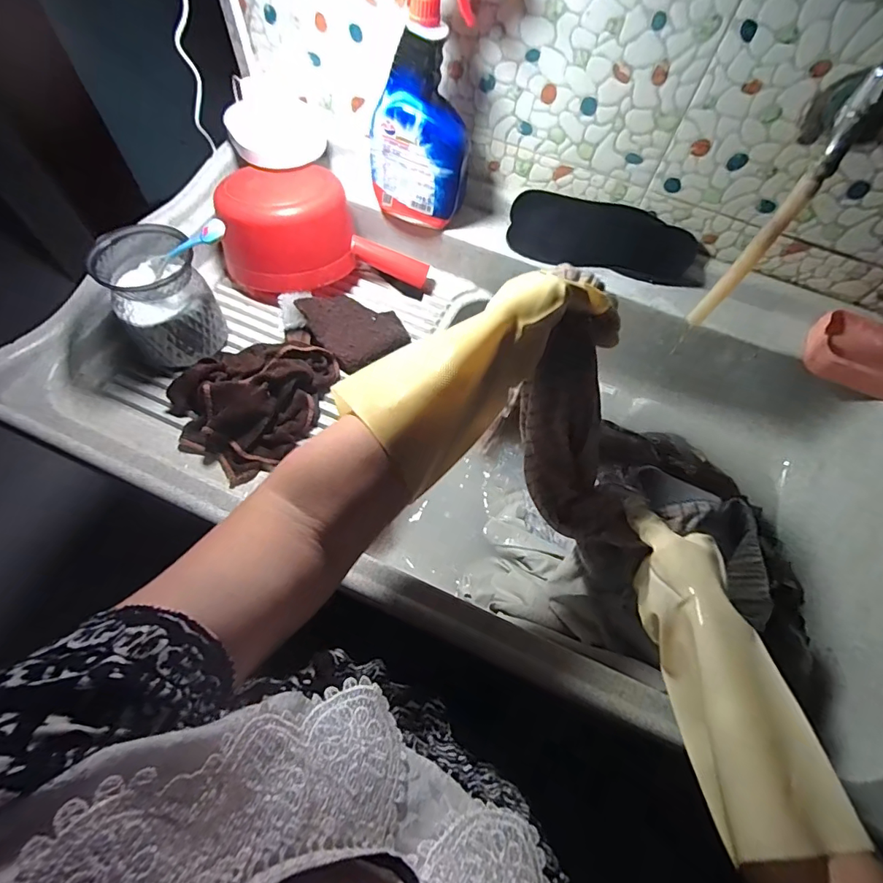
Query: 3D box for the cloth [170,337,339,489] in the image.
[{"bbox_3d":[-0.208,-0.056,0.529,0.147,0.053,0.189,36,67,13],"label":"cloth"}]

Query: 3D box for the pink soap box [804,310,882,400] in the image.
[{"bbox_3d":[0.521,-0.104,0.564,0.133,0.032,0.096,27,65,9],"label":"pink soap box"}]

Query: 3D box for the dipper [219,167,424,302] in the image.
[{"bbox_3d":[-0.156,-0.283,0.629,0.269,0.109,0.152,2,64,-3],"label":"dipper"}]

